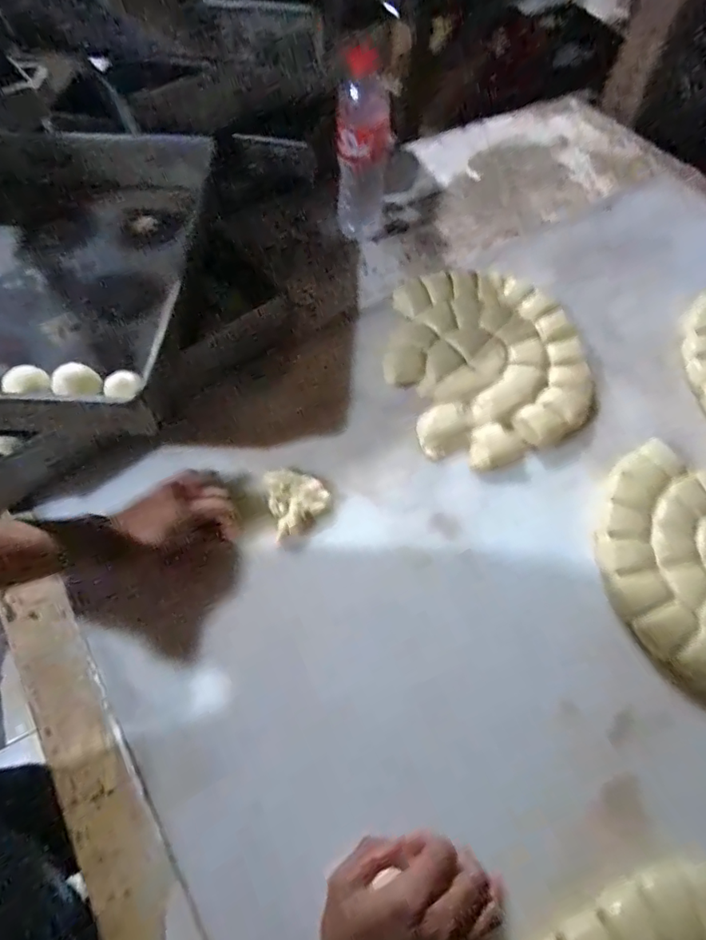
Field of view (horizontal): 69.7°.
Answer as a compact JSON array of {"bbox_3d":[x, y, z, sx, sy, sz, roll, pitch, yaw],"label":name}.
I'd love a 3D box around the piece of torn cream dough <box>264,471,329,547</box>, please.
[{"bbox_3d":[-0.060,0.031,0.547,0.063,0.023,0.067,-16,61,-9],"label":"piece of torn cream dough"}]

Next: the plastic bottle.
[{"bbox_3d":[0.015,-0.434,0.696,0.072,0.223,0.068,2,60,1],"label":"plastic bottle"}]

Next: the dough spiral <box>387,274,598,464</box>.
[{"bbox_3d":[0.168,-0.148,0.647,0.246,0.021,0.291,-18,62,-10],"label":"dough spiral"}]

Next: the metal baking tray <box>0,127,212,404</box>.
[{"bbox_3d":[-0.392,-0.228,0.590,0.412,0.094,0.434,0,63,0],"label":"metal baking tray"}]

